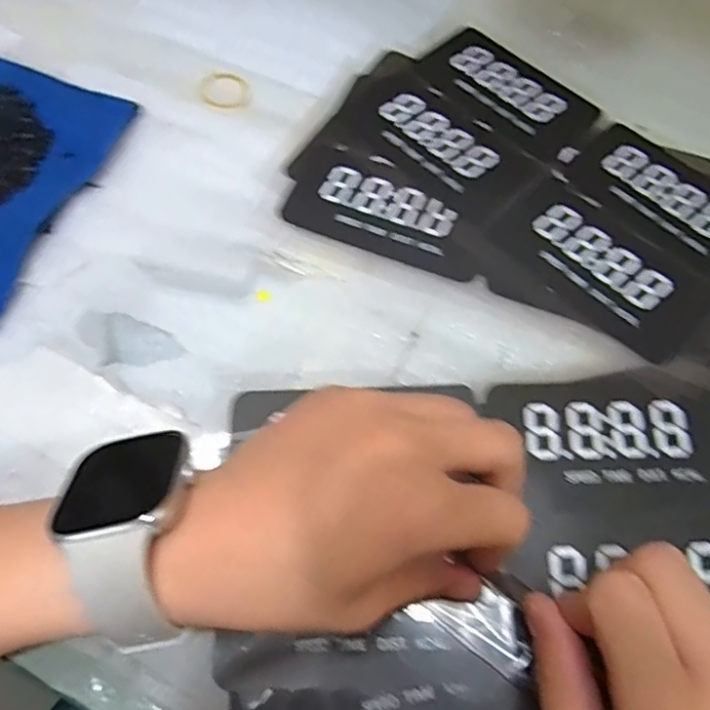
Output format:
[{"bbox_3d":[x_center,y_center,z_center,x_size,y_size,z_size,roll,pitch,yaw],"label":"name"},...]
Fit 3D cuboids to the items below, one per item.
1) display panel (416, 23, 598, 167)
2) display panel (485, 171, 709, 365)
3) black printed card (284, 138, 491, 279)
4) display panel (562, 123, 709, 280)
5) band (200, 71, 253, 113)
[{"bbox_3d":[0.091,-0.159,0.369,0.106,0.004,0.061,41,71,17],"label":"display panel"},{"bbox_3d":[0.126,-0.048,0.313,0.060,0.004,0.110,-41,71,-18],"label":"display panel"},{"bbox_3d":[0.020,-0.080,0.331,0.106,0.005,0.061,18,66,8],"label":"black printed card"},{"bbox_3d":[0.171,-0.084,0.332,0.106,0.004,0.060,42,71,18],"label":"display panel"},{"bbox_3d":[-0.077,-0.159,0.365,0.029,0.004,0.032,-18,66,-9],"label":"band"}]

